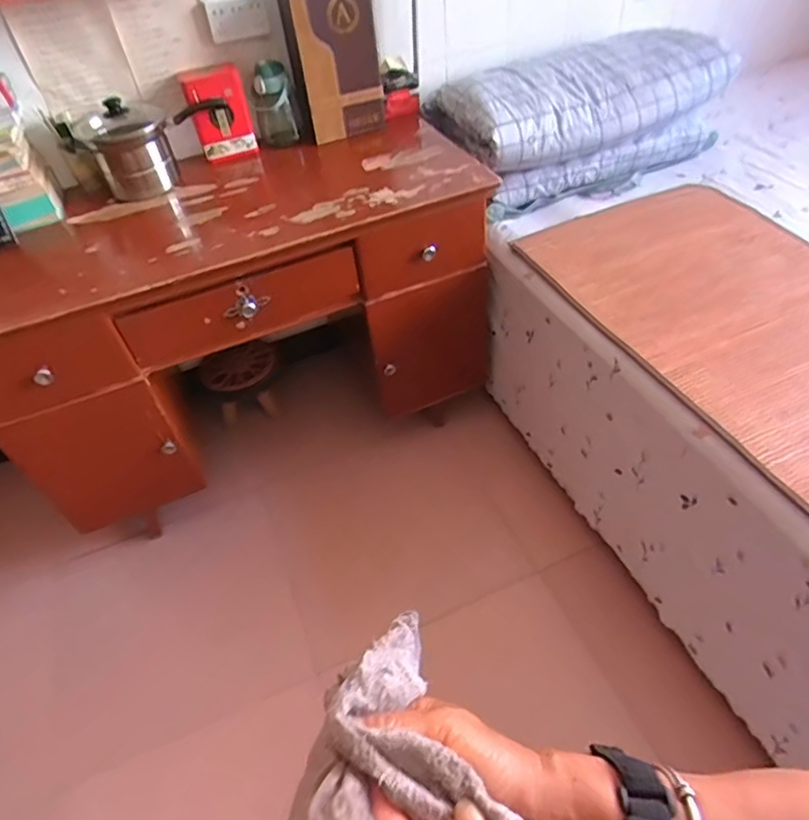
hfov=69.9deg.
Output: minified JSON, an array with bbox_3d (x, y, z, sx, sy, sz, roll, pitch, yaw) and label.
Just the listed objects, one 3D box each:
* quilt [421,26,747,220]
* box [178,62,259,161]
[{"bbox_3d":[0.460,-0.790,1.548,0.680,0.290,0.413,-19,48,-12],"label":"quilt"},{"bbox_3d":[-0.460,-0.713,1.407,0.160,0.194,0.064,-30,51,-22],"label":"box"}]

